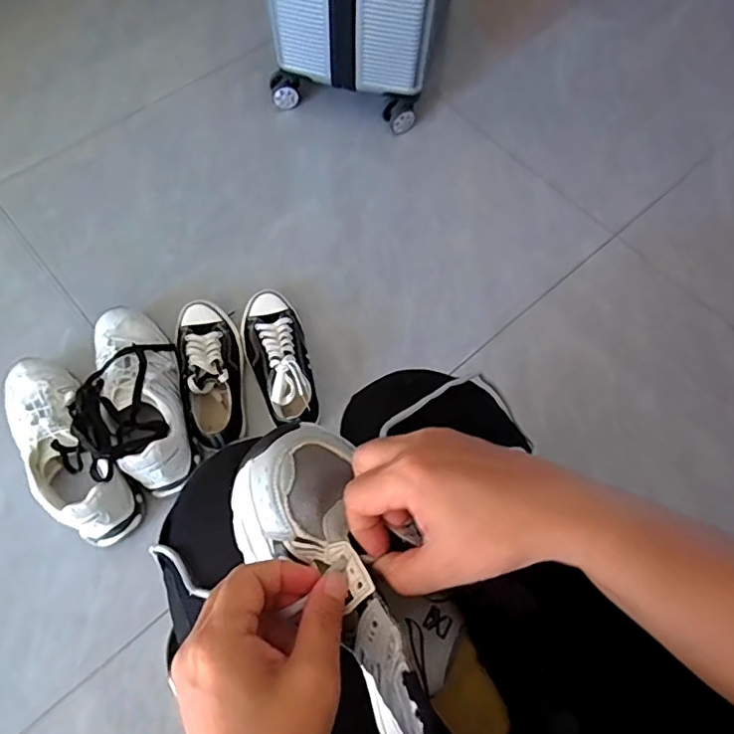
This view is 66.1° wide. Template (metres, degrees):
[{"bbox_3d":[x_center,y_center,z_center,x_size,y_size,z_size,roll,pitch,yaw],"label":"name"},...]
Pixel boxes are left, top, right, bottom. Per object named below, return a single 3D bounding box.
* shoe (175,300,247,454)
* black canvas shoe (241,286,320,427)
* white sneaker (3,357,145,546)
[{"bbox_3d":[-0.225,0.002,0.821,0.092,0.068,0.237,-14,66,-9],"label":"shoe"},{"bbox_3d":[-0.132,-0.017,0.833,0.091,0.068,0.231,-12,66,-8],"label":"black canvas shoe"},{"bbox_3d":[-0.402,0.099,0.740,0.094,0.115,0.279,-33,71,-16],"label":"white sneaker"}]

